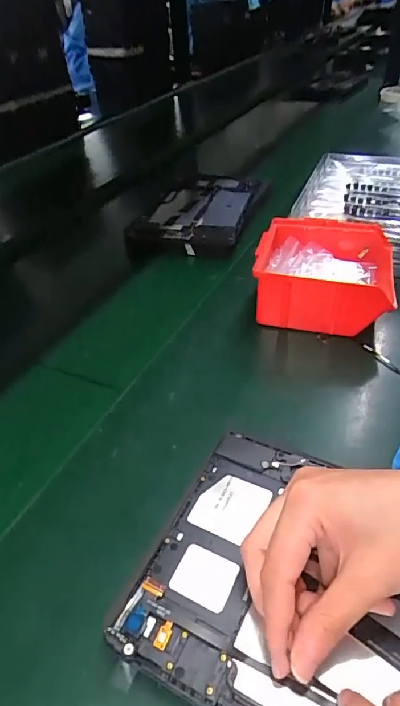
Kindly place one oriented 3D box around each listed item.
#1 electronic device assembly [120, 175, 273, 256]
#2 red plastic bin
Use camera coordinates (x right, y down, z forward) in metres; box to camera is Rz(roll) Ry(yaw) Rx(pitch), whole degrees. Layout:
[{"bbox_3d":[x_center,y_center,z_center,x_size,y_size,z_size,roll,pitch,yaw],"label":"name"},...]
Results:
[{"bbox_3d":[0.001,-0.221,0.673,0.159,0.036,0.226,10,42,17],"label":"electronic device assembly"},{"bbox_3d":[0.132,-0.081,0.472,0.138,0.070,0.132,12,43,16],"label":"red plastic bin"}]

